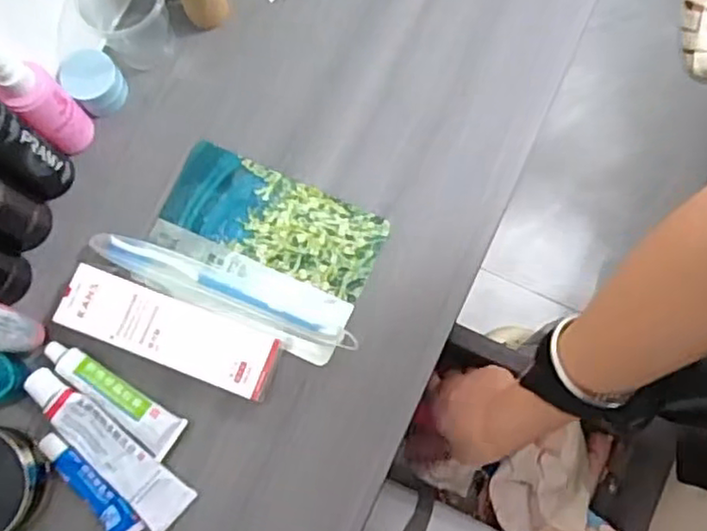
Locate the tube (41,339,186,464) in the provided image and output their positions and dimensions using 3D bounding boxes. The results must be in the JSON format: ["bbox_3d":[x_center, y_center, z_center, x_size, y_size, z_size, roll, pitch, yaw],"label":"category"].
[{"bbox_3d":[-0.175,0.094,0.488,0.114,0.011,0.032,31,79,9],"label":"tube"}]

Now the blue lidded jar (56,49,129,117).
[{"bbox_3d":[-0.206,-0.145,0.542,0.040,0.037,0.040,0,76,2],"label":"blue lidded jar"}]

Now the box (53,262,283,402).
[{"bbox_3d":[-0.132,0.048,0.492,0.159,0.024,0.048,19,78,6],"label":"box"}]

